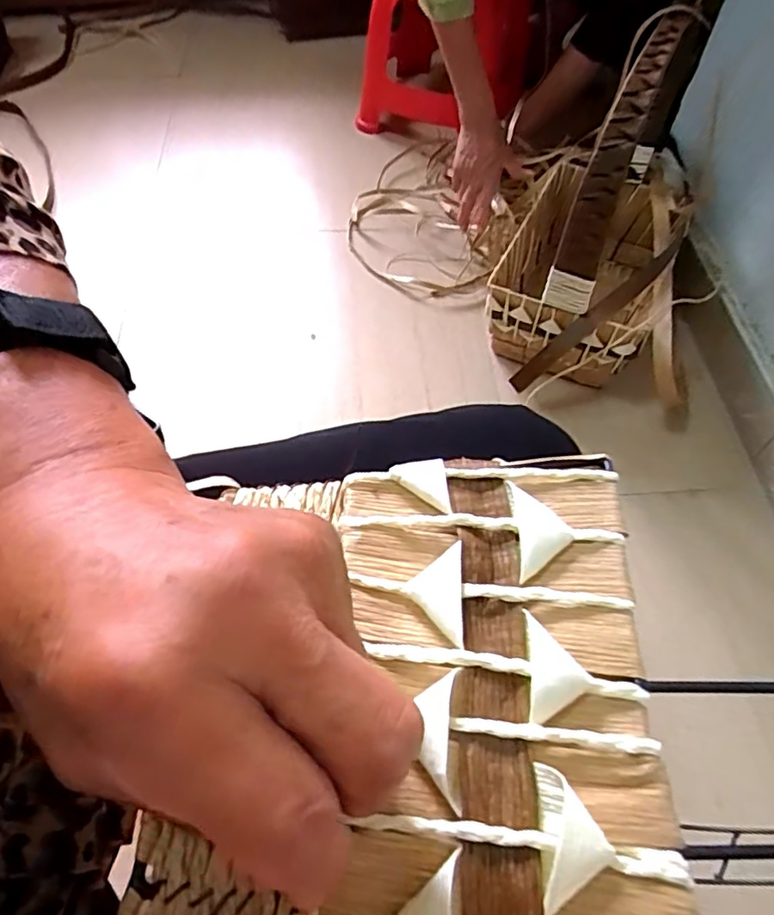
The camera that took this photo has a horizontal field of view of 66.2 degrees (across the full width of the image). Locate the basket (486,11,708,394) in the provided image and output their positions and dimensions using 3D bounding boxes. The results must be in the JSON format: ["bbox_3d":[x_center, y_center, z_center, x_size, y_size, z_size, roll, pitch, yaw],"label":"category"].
[{"bbox_3d":[0.316,-0.367,0.852,0.232,0.421,0.405,22,57,13],"label":"basket"}]

